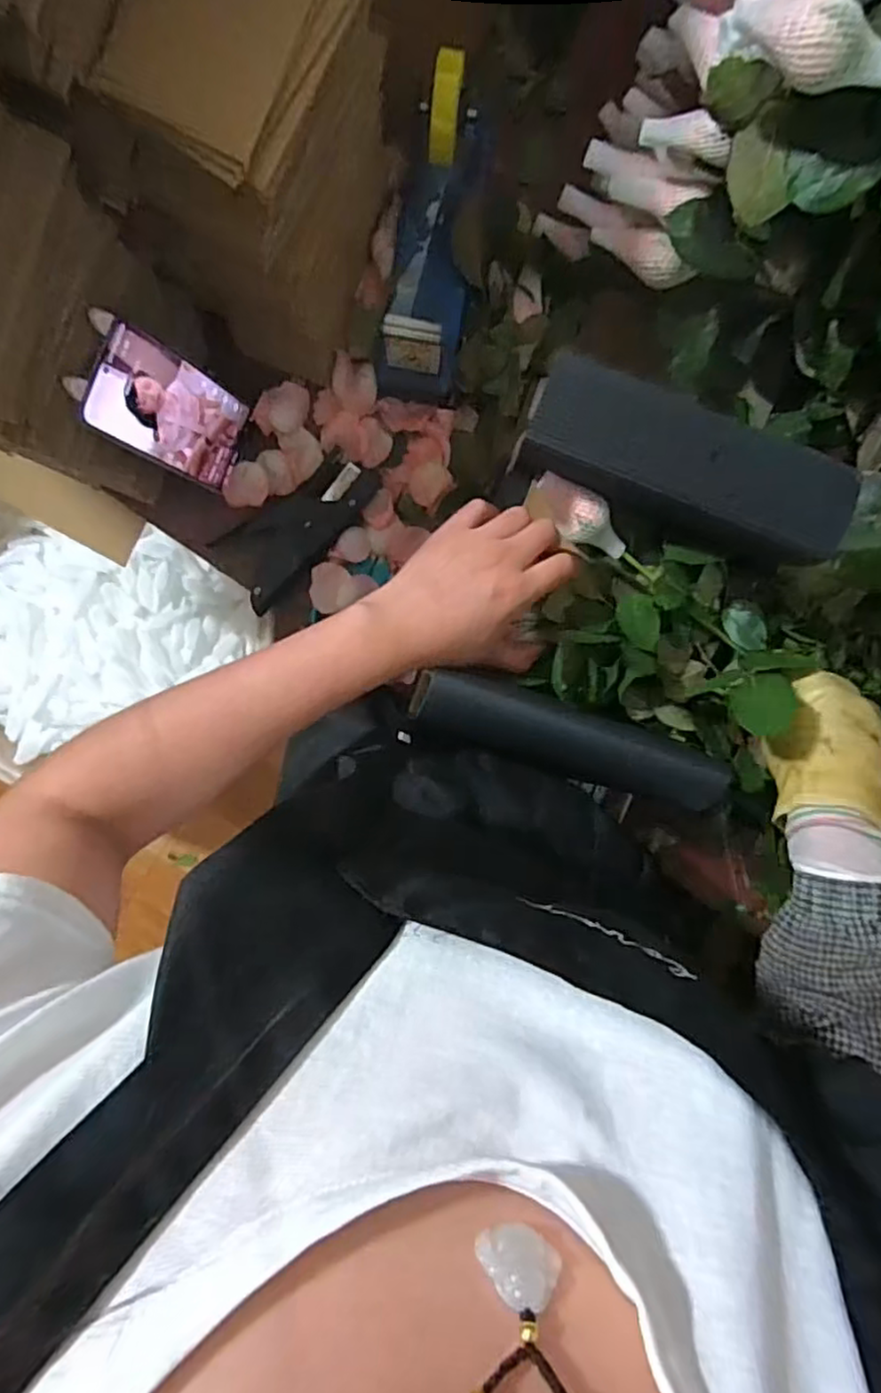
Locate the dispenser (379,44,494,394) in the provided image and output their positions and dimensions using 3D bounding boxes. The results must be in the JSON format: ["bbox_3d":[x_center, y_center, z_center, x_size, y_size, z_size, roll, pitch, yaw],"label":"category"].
[{"bbox_3d":[-0.006,-0.332,0.505,0.068,0.120,0.184,8,98,-3],"label":"dispenser"}]

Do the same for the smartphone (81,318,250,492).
[{"bbox_3d":[-0.196,-0.207,0.503,0.004,0.144,0.074,29,99,17],"label":"smartphone"}]

